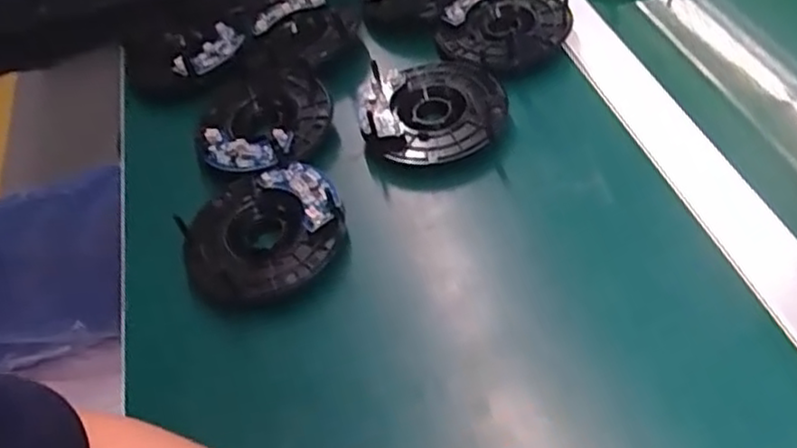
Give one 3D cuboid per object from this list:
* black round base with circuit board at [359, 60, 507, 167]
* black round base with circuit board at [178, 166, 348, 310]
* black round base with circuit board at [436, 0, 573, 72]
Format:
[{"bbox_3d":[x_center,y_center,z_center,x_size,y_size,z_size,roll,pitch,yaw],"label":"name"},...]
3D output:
[{"bbox_3d":[0.023,-0.080,0.481,0.096,0.019,0.091,-2,48,2],"label":"black round base with circuit board"},{"bbox_3d":[-0.084,0.002,0.430,0.095,0.022,0.093,-6,49,7],"label":"black round base with circuit board"},{"bbox_3d":[0.081,-0.153,0.526,0.087,0.020,0.098,25,59,29],"label":"black round base with circuit board"}]

